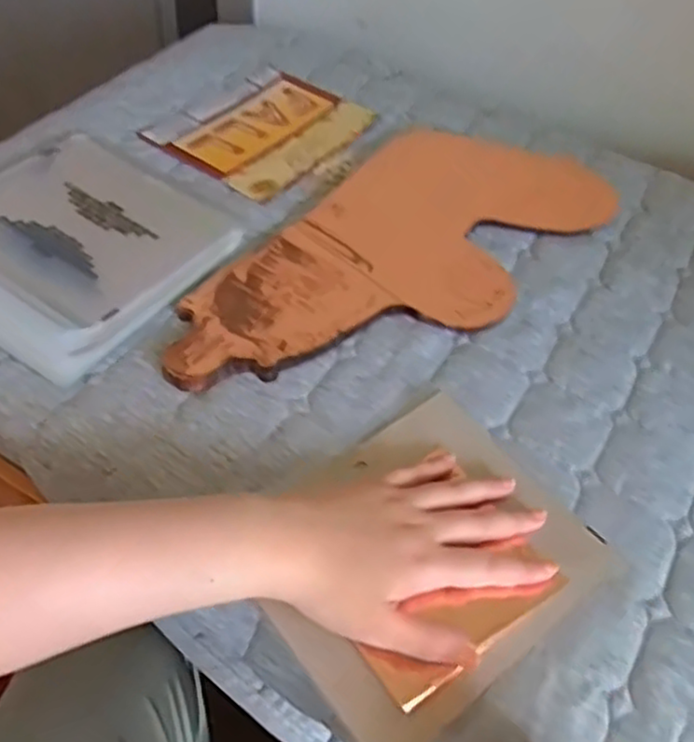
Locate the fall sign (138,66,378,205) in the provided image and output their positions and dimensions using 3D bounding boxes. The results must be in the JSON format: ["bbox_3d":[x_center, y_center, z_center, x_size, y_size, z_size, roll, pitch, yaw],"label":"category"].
[{"bbox_3d":[-0.082,-0.249,0.738,0.166,0.008,0.191,34,55,21],"label":"fall sign"}]

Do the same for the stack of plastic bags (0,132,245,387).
[{"bbox_3d":[-0.226,-0.111,0.588,0.214,0.032,0.219,27,54,20],"label":"stack of plastic bags"}]

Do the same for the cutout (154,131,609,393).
[{"bbox_3d":[0.044,-0.104,0.620,0.202,0.006,0.439,37,56,22],"label":"cutout"}]

